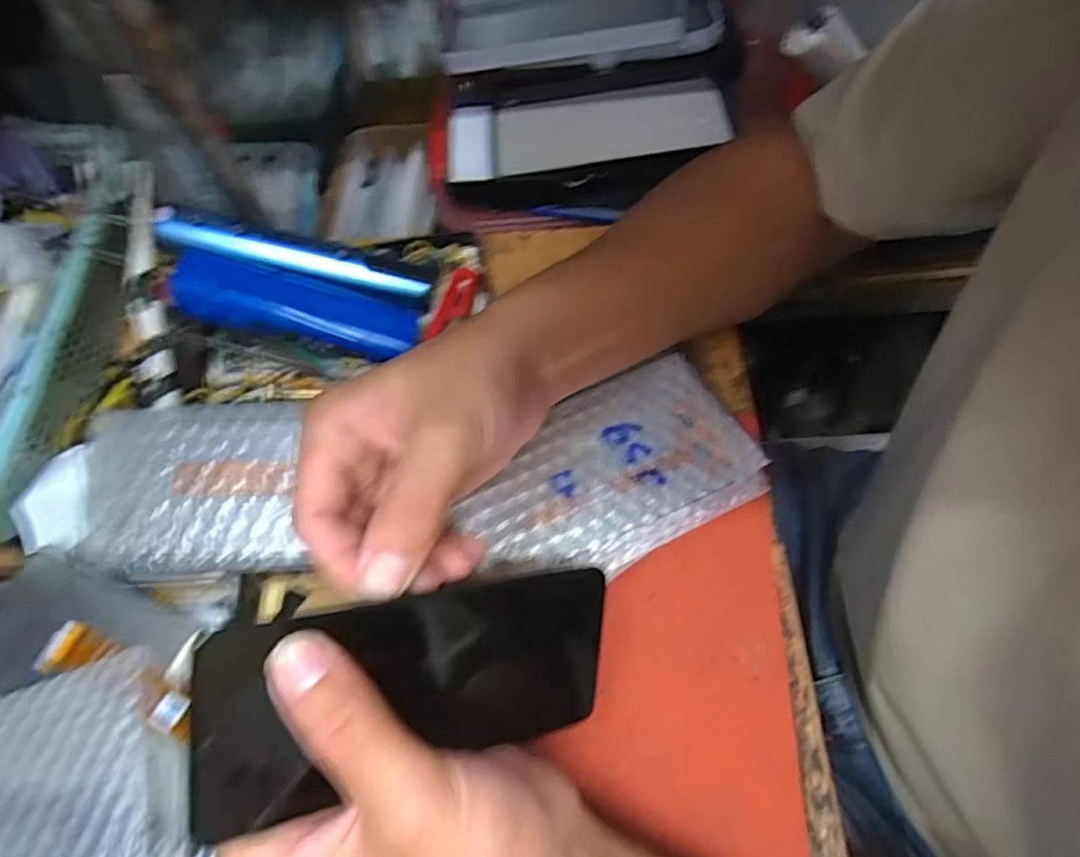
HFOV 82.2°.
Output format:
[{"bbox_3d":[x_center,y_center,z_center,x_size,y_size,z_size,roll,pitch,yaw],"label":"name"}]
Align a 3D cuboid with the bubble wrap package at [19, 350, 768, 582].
[{"bbox_3d":[-0.071,0.029,0.326,0.365,0.025,0.107,-6,65,-2],"label":"bubble wrap package"}]

